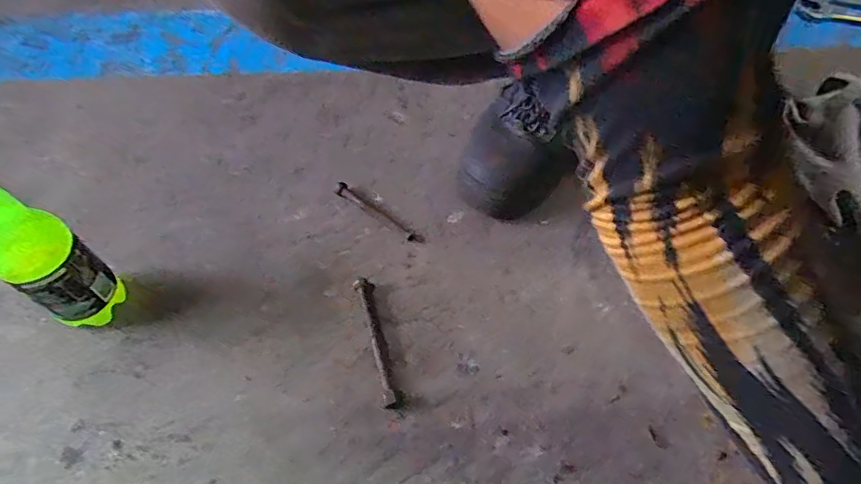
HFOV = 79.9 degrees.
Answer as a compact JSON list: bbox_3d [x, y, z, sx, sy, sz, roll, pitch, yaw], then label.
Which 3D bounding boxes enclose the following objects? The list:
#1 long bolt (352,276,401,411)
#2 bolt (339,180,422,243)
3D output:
[{"bbox_3d":[-0.047,0.087,0.454,0.016,0.017,0.117,-14,60,-10],"label":"long bolt"},{"bbox_3d":[-0.052,-0.030,0.522,0.102,0.014,0.015,30,62,16],"label":"bolt"}]

